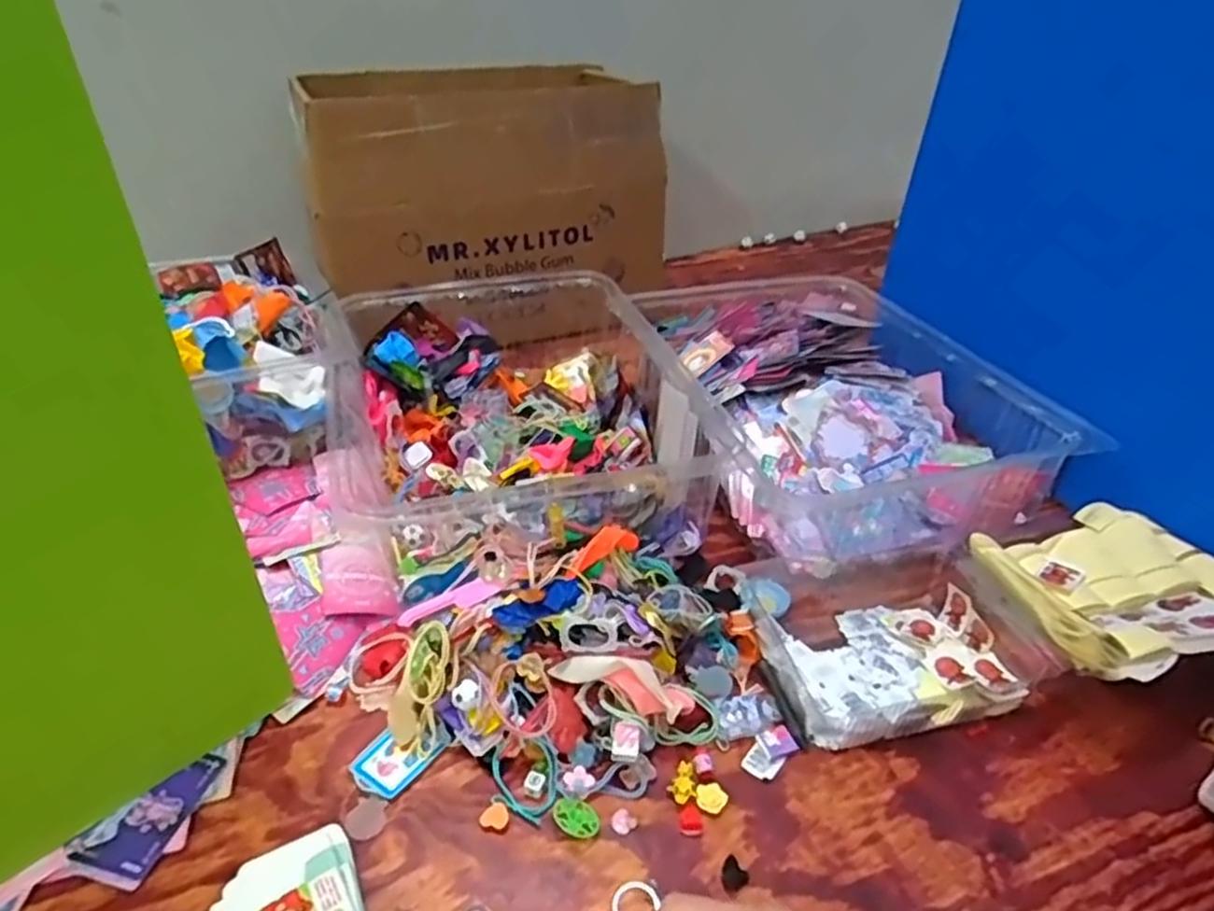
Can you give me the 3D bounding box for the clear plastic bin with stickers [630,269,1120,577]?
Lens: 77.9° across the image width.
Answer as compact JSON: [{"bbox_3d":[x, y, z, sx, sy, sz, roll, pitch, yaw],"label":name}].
[{"bbox_3d":[0.262,-0.073,0.872,0.373,0.111,0.456,-6,36,-10],"label":"clear plastic bin with stickers"}]

